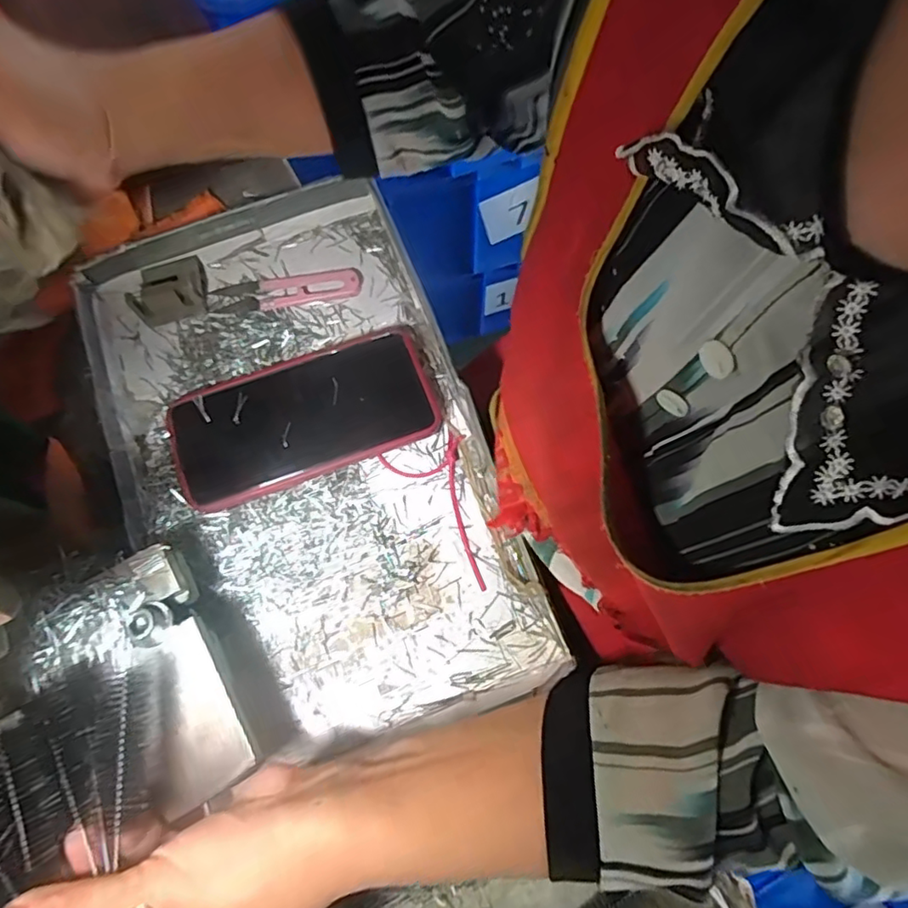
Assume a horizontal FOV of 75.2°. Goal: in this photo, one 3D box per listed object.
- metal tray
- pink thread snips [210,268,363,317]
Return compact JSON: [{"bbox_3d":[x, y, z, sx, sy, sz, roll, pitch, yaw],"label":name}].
[{"bbox_3d":[-0.093,-0.002,0.368,0.210,0.030,0.344,-20,74,-8],"label":"metal tray"},{"bbox_3d":[-0.114,-0.114,0.405,0.099,0.007,0.026,-9,73,-4],"label":"pink thread snips"}]

